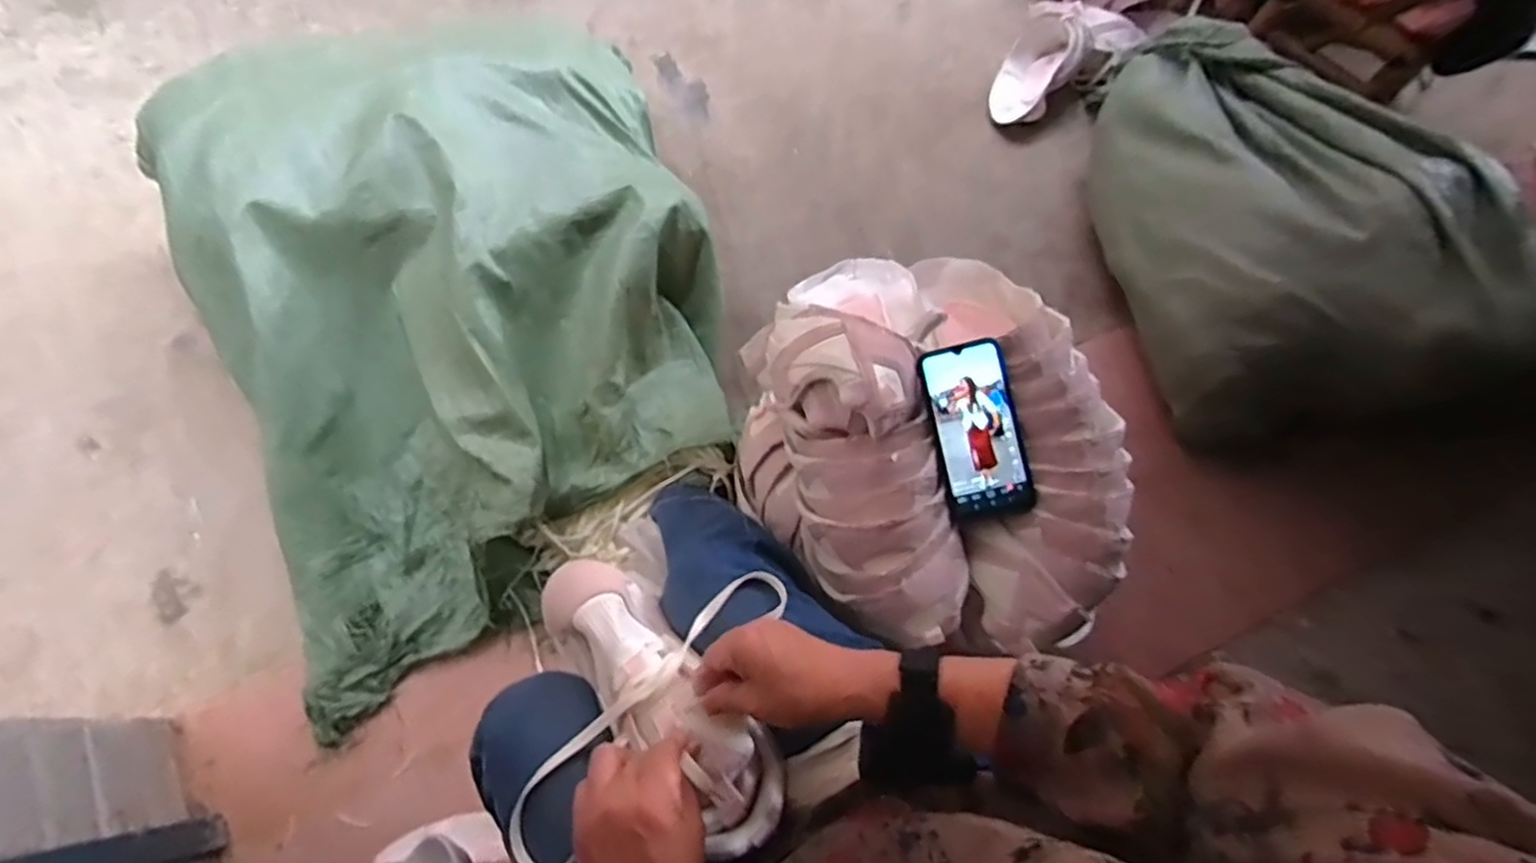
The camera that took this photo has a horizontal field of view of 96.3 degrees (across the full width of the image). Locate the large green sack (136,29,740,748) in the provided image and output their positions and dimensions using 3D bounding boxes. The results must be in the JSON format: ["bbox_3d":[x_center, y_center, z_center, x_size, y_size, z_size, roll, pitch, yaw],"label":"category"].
[{"bbox_3d":[-0.398,-0.154,0.955,0.655,0.266,0.841,-20,71,-12],"label":"large green sack"}]

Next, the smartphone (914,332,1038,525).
[{"bbox_3d":[0.197,0.001,0.649,0.080,0.016,0.165,-15,89,5],"label":"smartphone"}]

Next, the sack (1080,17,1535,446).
[{"bbox_3d":[0.778,-0.352,1.063,0.390,0.289,0.686,-6,68,-7],"label":"sack"}]

